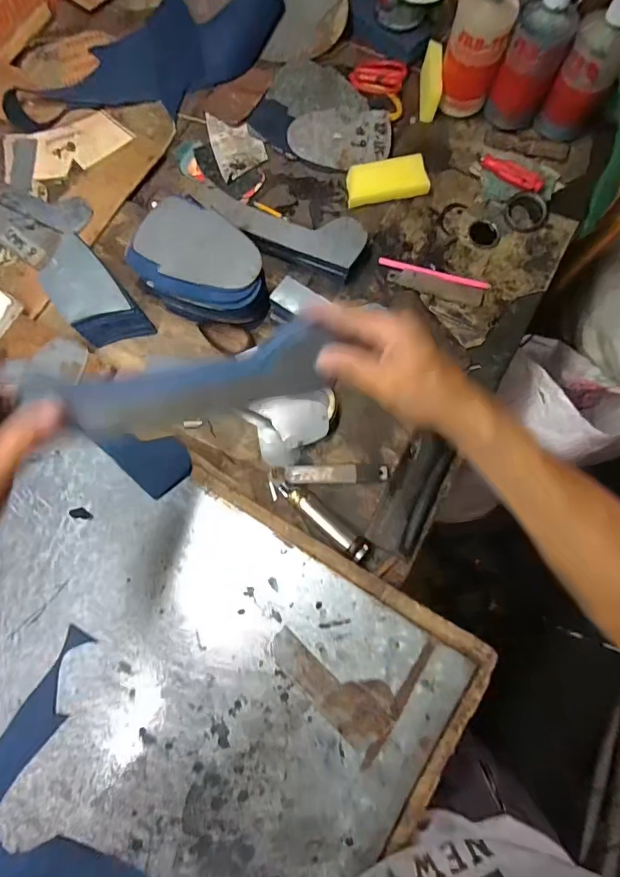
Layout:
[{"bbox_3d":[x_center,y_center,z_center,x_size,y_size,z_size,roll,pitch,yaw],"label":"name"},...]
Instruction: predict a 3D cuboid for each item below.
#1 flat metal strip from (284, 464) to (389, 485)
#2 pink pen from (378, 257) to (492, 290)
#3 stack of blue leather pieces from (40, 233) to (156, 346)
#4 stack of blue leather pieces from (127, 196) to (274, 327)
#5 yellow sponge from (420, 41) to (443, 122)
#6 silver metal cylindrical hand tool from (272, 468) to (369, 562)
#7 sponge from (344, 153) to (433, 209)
[{"bbox_3d":[0.031,0.042,0.520,0.119,0.007,0.023,-1,80,-2],"label":"flat metal strip"},{"bbox_3d":[0.170,-0.224,0.600,0.152,0.012,0.011,16,80,1],"label":"pink pen"},{"bbox_3d":[-0.274,-0.175,0.545,0.077,0.054,0.134,-39,80,-11],"label":"stack of blue leather pieces"},{"bbox_3d":[-0.126,-0.209,0.541,0.168,0.073,0.114,23,76,3],"label":"stack of blue leather pieces"},{"bbox_3d":[0.177,-0.520,0.639,0.022,0.052,0.091,4,80,-1],"label":"yellow sponge"},{"bbox_3d":[0.007,0.087,0.502,0.143,0.024,0.030,41,79,10],"label":"silver metal cylindrical hand tool"},{"bbox_3d":[0.110,-0.371,0.628,0.113,0.023,0.060,-7,81,-3],"label":"sponge"}]

